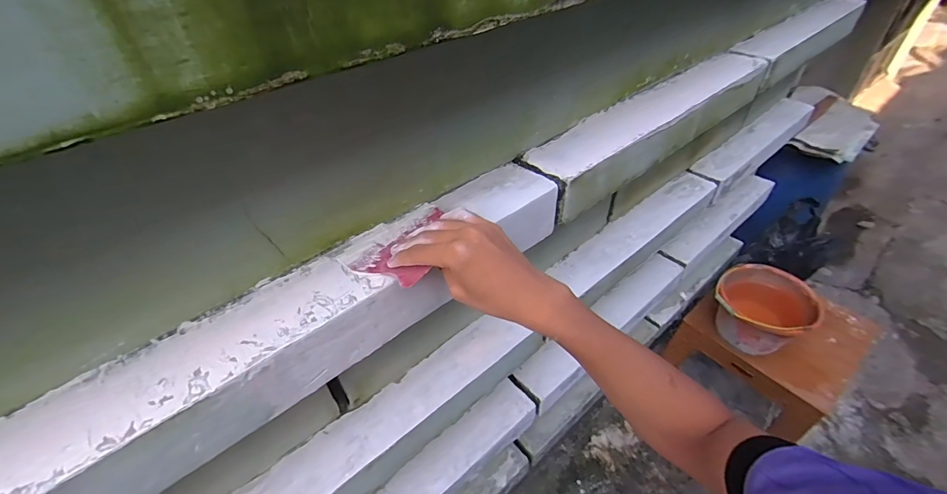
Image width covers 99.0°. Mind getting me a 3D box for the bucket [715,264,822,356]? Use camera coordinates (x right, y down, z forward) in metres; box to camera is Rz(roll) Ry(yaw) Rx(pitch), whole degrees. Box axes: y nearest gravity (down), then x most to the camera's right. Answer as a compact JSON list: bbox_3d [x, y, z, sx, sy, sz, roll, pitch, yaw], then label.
[{"bbox_3d":[0.922,0.212,1.297,0.275,0.180,0.263,-2,40,2],"label":"bucket"}]

